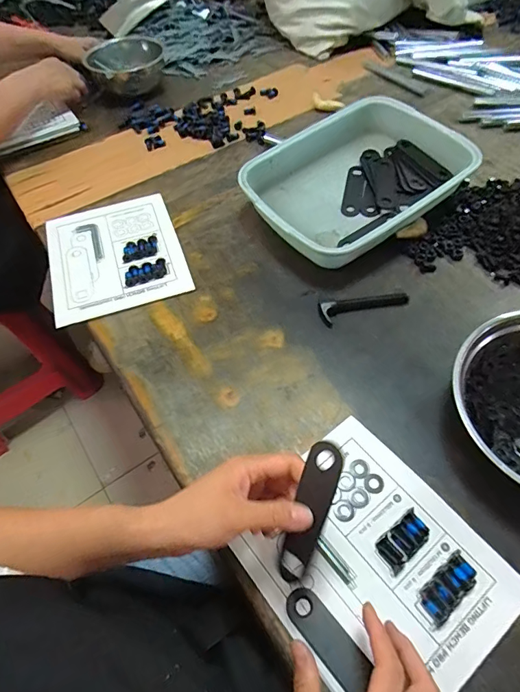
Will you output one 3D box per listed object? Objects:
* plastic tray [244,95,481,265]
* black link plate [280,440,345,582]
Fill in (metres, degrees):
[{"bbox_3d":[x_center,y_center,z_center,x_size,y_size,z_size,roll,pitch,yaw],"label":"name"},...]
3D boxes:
[{"bbox_3d":[0.150,-0.249,0.663,0.329,0.082,0.230,-33,60,-17],"label":"plastic tray"},{"bbox_3d":[0.039,0.129,0.333,0.027,0.008,0.112,17,92,29],"label":"black link plate"}]

